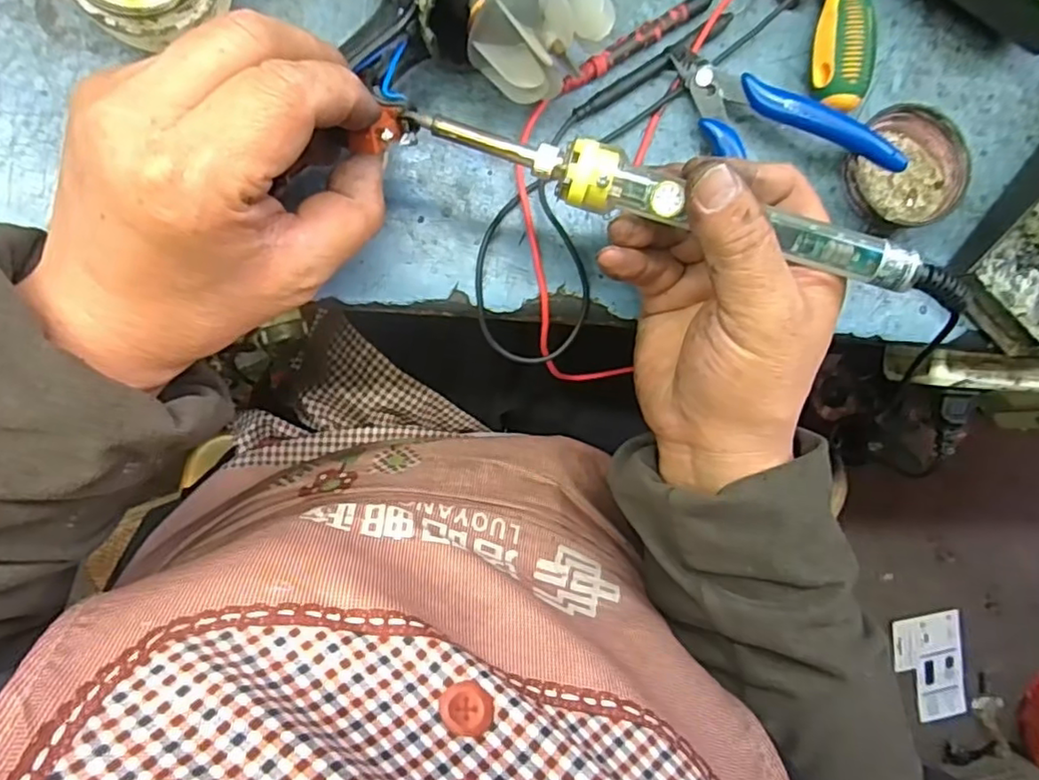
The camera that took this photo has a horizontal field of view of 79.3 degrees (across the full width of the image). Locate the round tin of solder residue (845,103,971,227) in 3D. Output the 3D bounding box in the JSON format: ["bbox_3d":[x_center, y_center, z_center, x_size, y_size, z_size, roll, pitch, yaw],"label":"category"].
[{"bbox_3d":[0.204,-0.118,0.335,0.061,0.024,0.061,0,90,-10],"label":"round tin of solder residue"}]

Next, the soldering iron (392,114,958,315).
[{"bbox_3d":[0.070,-0.072,0.248,0.229,0.015,0.021,16,90,-4],"label":"soldering iron"}]

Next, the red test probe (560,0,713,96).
[{"bbox_3d":[0.062,-0.178,0.317,0.099,0.008,0.009,-35,96,-8],"label":"red test probe"}]

